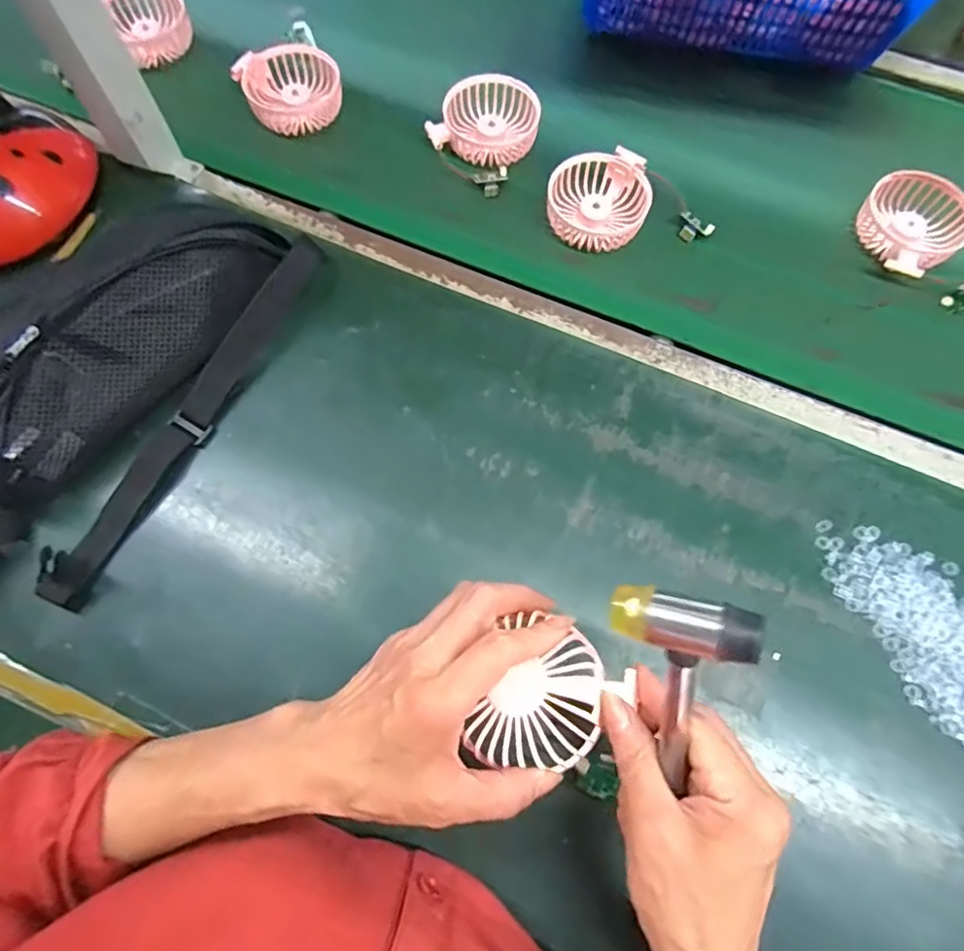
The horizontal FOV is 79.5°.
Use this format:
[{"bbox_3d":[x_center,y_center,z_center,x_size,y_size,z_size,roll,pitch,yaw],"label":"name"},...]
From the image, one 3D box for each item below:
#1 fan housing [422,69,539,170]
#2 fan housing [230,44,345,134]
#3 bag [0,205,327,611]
[{"bbox_3d":[0.006,-0.331,0.552,0.087,0.034,0.096,25,73,7],"label":"fan housing"},{"bbox_3d":[-0.181,-0.369,0.559,0.089,0.036,0.082,-24,74,-9],"label":"fan housing"},{"bbox_3d":[-0.281,-0.056,0.415,0.135,0.075,0.391,28,73,8],"label":"bag"}]

